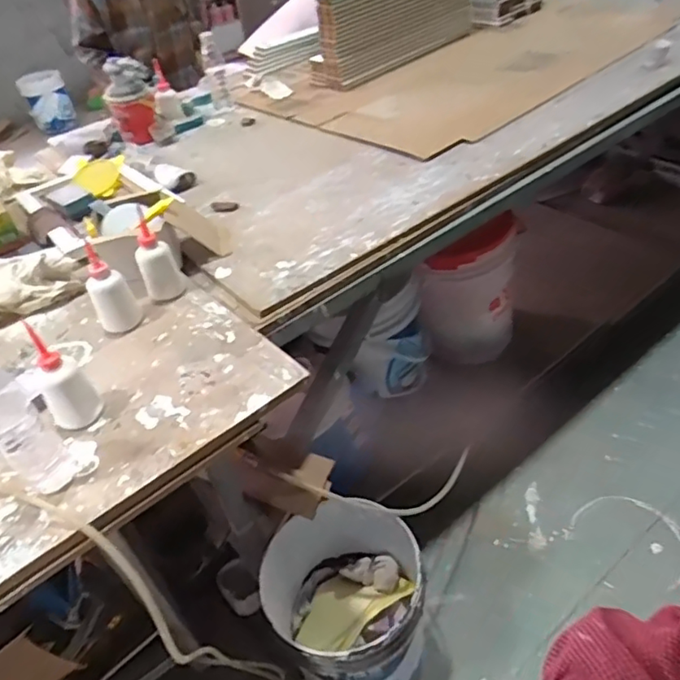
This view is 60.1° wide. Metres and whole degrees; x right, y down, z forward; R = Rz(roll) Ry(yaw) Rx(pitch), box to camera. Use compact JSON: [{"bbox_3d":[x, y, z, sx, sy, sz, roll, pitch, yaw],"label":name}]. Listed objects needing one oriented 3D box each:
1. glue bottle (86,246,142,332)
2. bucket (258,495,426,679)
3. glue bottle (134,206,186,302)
[{"bbox_3d":[-0.367,-0.078,0.937,0.065,0.127,0.057,-25,43,-17],"label":"glue bottle"},{"bbox_3d":[0.011,0.529,1.188,0.307,0.326,0.352,-15,40,-6],"label":"bucket"},{"bbox_3d":[-0.312,-0.139,0.993,0.063,0.133,0.070,22,49,32],"label":"glue bottle"}]

